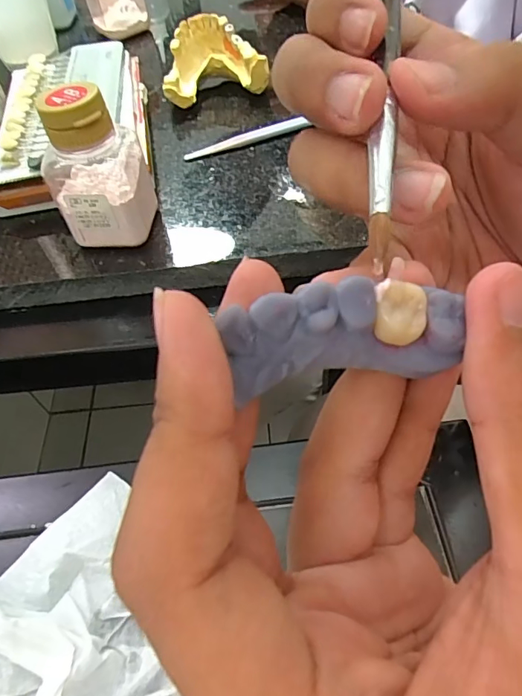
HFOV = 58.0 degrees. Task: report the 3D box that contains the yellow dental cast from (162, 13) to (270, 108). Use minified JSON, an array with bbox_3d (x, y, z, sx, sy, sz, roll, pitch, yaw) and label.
[{"bbox_3d":[-0.034,-0.198,0.328,0.069,0.042,0.050,-11,53,-2],"label":"yellow dental cast"}]

